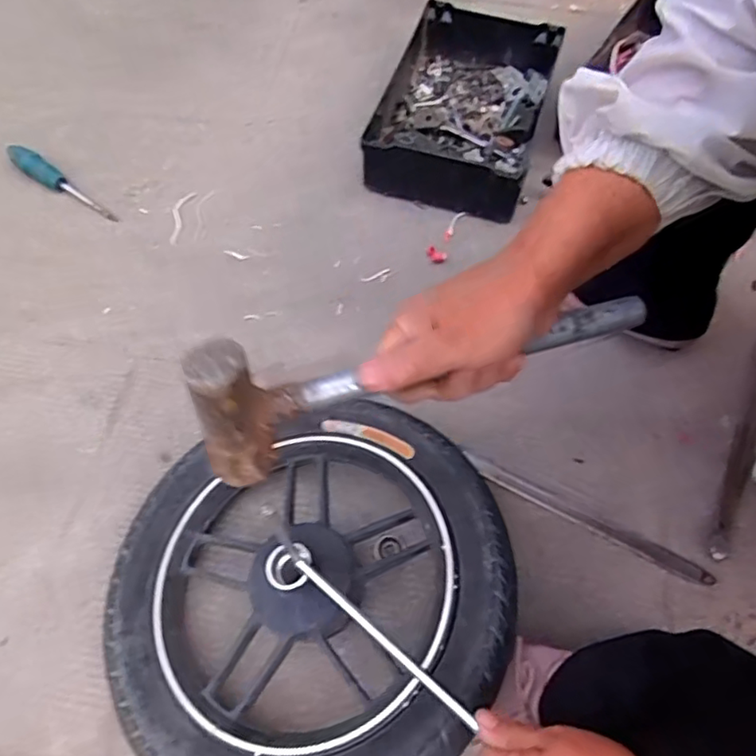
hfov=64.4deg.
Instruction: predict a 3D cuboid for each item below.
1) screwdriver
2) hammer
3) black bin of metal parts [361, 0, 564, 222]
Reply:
[{"bbox_3d":[-0.423,-0.262,0.804,0.176,0.033,0.029,30,66,16],"label":"screwdriver"},{"bbox_3d":[0.036,-0.012,0.368,0.286,0.087,0.046,-16,63,-13],"label":"hammer"},{"bbox_3d":[0.118,-0.374,0.845,0.216,0.098,0.318,15,63,9],"label":"black bin of metal parts"}]

